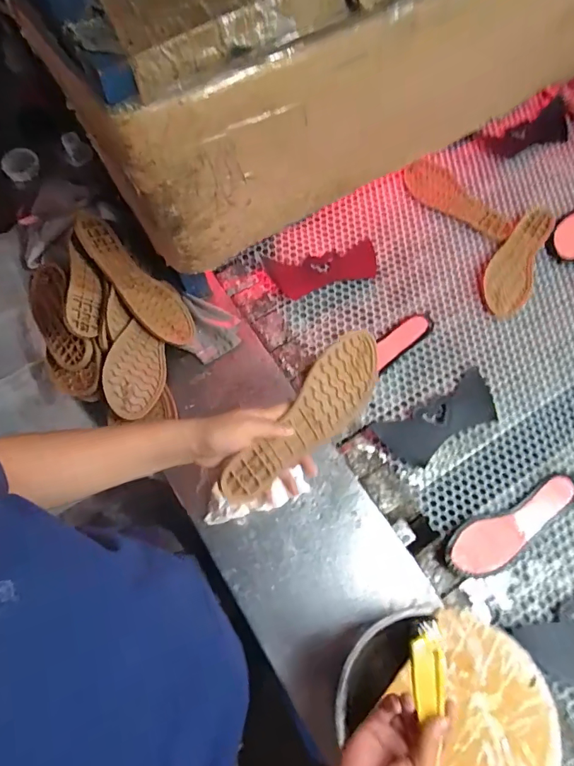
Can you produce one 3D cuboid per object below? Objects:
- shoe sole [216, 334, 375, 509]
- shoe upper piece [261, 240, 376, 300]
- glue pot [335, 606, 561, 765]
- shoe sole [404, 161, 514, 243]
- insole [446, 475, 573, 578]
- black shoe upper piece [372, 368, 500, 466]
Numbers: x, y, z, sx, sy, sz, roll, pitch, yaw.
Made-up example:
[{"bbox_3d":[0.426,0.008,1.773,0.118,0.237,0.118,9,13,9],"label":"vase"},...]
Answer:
[{"bbox_3d":[0.025,0.044,0.495,0.239,0.012,0.085,-46,115,-11],"label":"shoe sole"},{"bbox_3d":[0.067,-0.211,0.804,0.204,0.006,0.092,-10,69,-5],"label":"shoe upper piece"},{"bbox_3d":[0.185,0.398,0.523,0.224,0.090,0.237,0,69,-1],"label":"glue pot"},{"bbox_3d":[0.331,-0.356,0.853,0.090,0.018,0.237,-41,75,-15],"label":"shoe sole"},{"bbox_3d":[0.340,0.218,0.645,0.221,0.027,0.069,-24,71,-10],"label":"insole"},{"bbox_3d":[0.251,0.061,0.710,0.205,0.011,0.088,-27,72,-11],"label":"black shoe upper piece"}]

